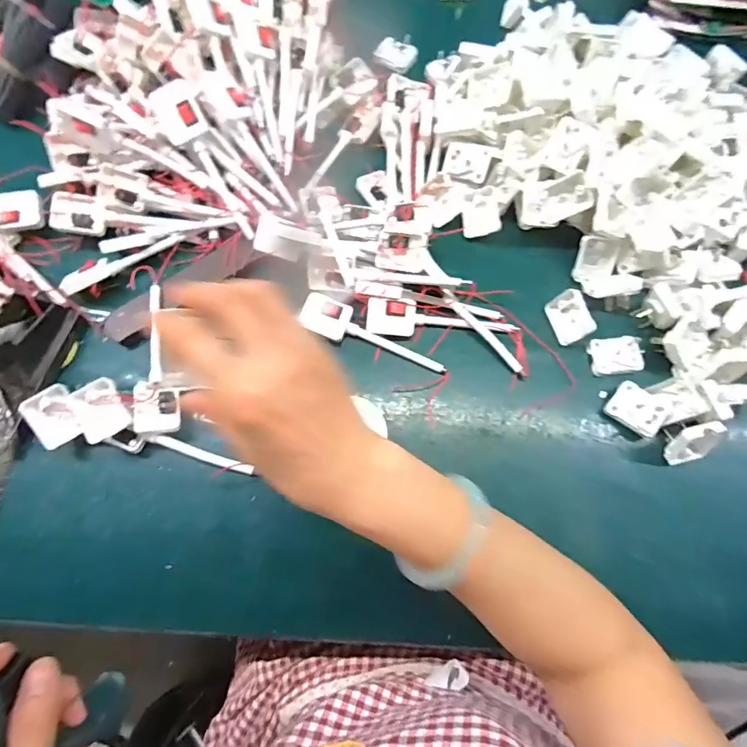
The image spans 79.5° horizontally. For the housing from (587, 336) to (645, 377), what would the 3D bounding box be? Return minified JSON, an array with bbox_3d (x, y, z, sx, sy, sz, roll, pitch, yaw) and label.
[{"bbox_3d":[0.248,-0.019,0.456,0.049,0.014,0.037,0,72,-1],"label":"housing"}]

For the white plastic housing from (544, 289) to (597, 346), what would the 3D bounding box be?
[{"bbox_3d":[0.202,-0.058,0.460,0.015,0.040,0.050,1,64,-36],"label":"white plastic housing"}]

